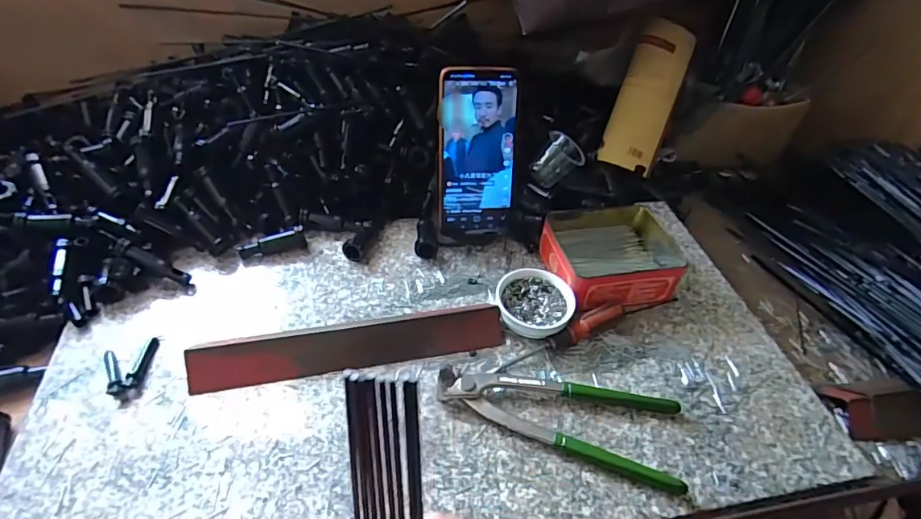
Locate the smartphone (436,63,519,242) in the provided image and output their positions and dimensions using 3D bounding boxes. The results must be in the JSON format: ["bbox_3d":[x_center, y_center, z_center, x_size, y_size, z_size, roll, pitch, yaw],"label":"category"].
[{"bbox_3d":[0.016,-0.098,0.503,0.077,0.176,0.013,-1,24,-7],"label":"smartphone"}]

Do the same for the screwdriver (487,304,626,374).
[{"bbox_3d":[0.089,0.072,0.443,0.133,0.023,0.018,-20,50,-24],"label":"screwdriver"}]

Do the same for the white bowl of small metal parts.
[{"bbox_3d":[0.070,0.043,0.471,0.071,0.024,0.067,3,44,-3],"label":"white bowl of small metal parts"}]

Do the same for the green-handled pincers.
[{"bbox_3d":[0.082,0.115,0.404,0.193,0.018,0.075,17,45,12],"label":"green-handled pincers"}]

